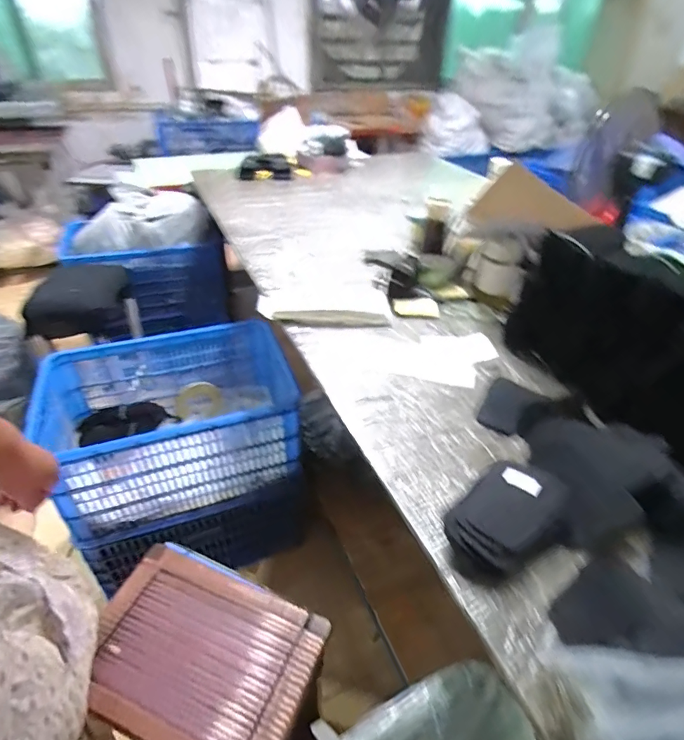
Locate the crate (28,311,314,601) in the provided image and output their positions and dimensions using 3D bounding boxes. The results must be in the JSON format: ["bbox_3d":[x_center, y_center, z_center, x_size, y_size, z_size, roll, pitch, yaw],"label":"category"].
[{"bbox_3d":[-0.420,0.207,1.257,0.612,0.464,0.453,-10,37,-17],"label":"crate"}]

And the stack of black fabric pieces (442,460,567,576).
[{"bbox_3d":[0.217,0.185,0.595,0.177,0.044,0.102,-28,45,-35],"label":"stack of black fabric pieces"}]

